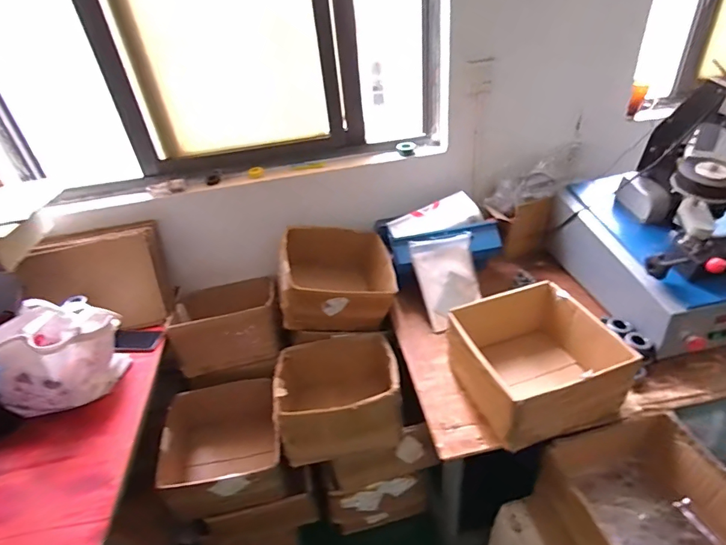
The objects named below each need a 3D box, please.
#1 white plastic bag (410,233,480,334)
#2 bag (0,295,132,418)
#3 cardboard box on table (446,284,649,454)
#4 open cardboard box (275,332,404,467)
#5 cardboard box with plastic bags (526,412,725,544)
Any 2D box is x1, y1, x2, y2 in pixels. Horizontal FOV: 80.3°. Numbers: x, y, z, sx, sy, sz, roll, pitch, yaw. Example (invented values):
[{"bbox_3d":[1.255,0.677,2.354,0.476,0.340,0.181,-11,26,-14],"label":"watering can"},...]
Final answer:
[{"bbox_3d":[0.265,0.027,1.330,0.193,0.033,0.279,-10,80,-2],"label":"white plastic bag"},{"bbox_3d":[-0.804,0.210,1.135,0.200,0.246,0.300,24,45,35],"label":"bag"},{"bbox_3d":[0.421,0.210,1.060,0.351,0.169,0.330,-14,36,-11],"label":"cardboard box on table"},{"bbox_3d":[-0.061,0.345,1.247,0.358,0.205,0.386,-9,36,-4],"label":"open cardboard box"},{"bbox_3d":[0.612,0.551,0.958,0.320,0.283,0.292,-12,36,-8],"label":"cardboard box with plastic bags"}]

